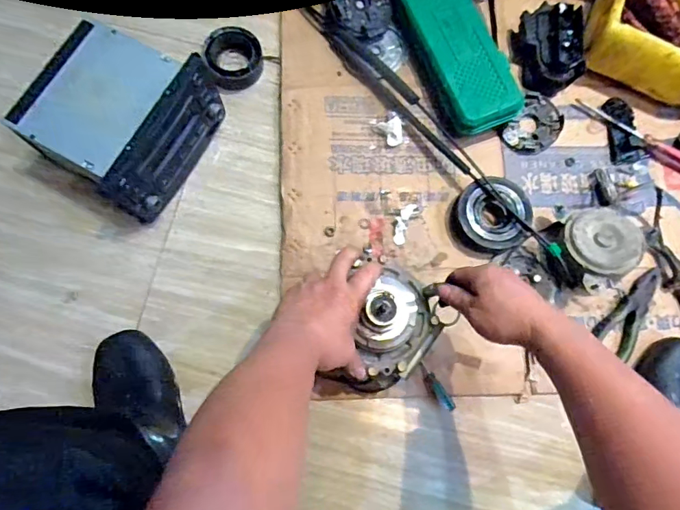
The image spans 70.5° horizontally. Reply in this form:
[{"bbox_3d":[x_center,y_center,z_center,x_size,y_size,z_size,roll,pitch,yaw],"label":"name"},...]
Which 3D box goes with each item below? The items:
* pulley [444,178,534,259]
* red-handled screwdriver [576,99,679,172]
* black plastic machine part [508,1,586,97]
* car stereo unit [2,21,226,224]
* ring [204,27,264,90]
[{"bbox_3d":[0.211,-0.052,0.678,0.107,0.041,0.096,-12,78,-3],"label":"pulley"},{"bbox_3d":[0.443,-0.182,0.721,0.190,0.018,0.027,34,79,7],"label":"red-handled screwdriver"},{"bbox_3d":[0.313,-0.312,0.724,0.086,0.060,0.123,-6,77,-2],"label":"black plastic machine part"},{"bbox_3d":[-0.301,-0.183,0.663,0.198,0.123,0.204,27,78,6],"label":"car stereo unit"},{"bbox_3d":[-0.160,-0.299,0.731,0.082,0.038,0.082,0,77,0],"label":"ring"}]

